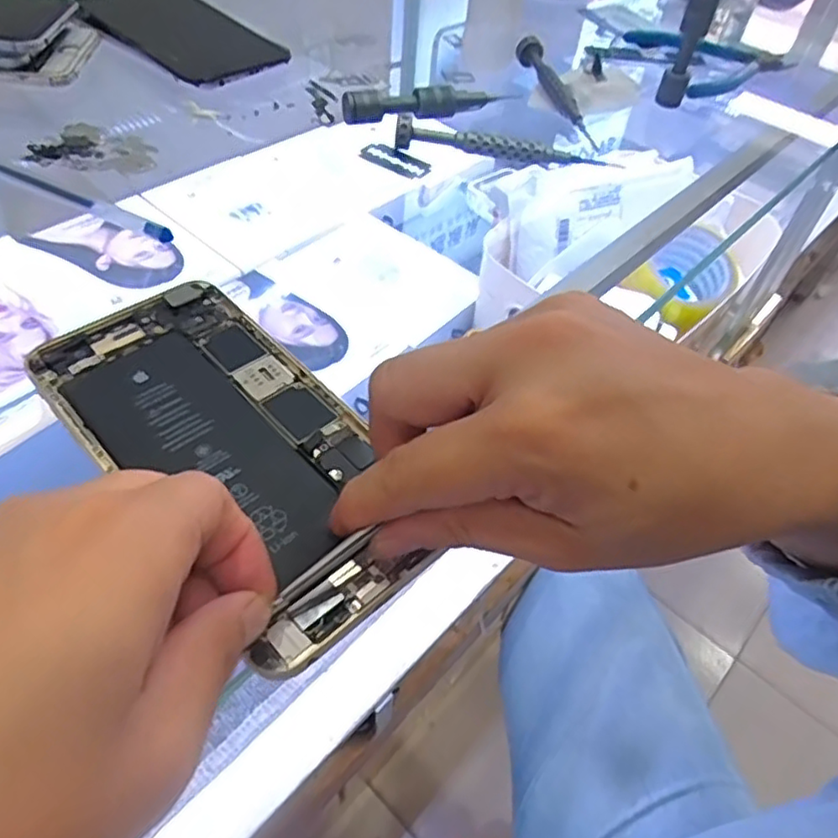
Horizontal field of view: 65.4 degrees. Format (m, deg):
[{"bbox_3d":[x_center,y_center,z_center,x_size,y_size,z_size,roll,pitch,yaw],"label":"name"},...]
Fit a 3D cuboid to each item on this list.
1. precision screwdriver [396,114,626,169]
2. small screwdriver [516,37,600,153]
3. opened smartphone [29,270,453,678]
[{"bbox_3d":[0.049,-0.151,0.360,0.122,0.015,0.009,7,49,0],"label":"precision screwdriver"},{"bbox_3d":[0.088,-0.212,0.418,0.013,0.020,0.117,-8,51,-13],"label":"small screwdriver"},{"bbox_3d":[-0.064,0.004,0.218,0.076,0.013,0.157,-31,58,-28],"label":"opened smartphone"}]

